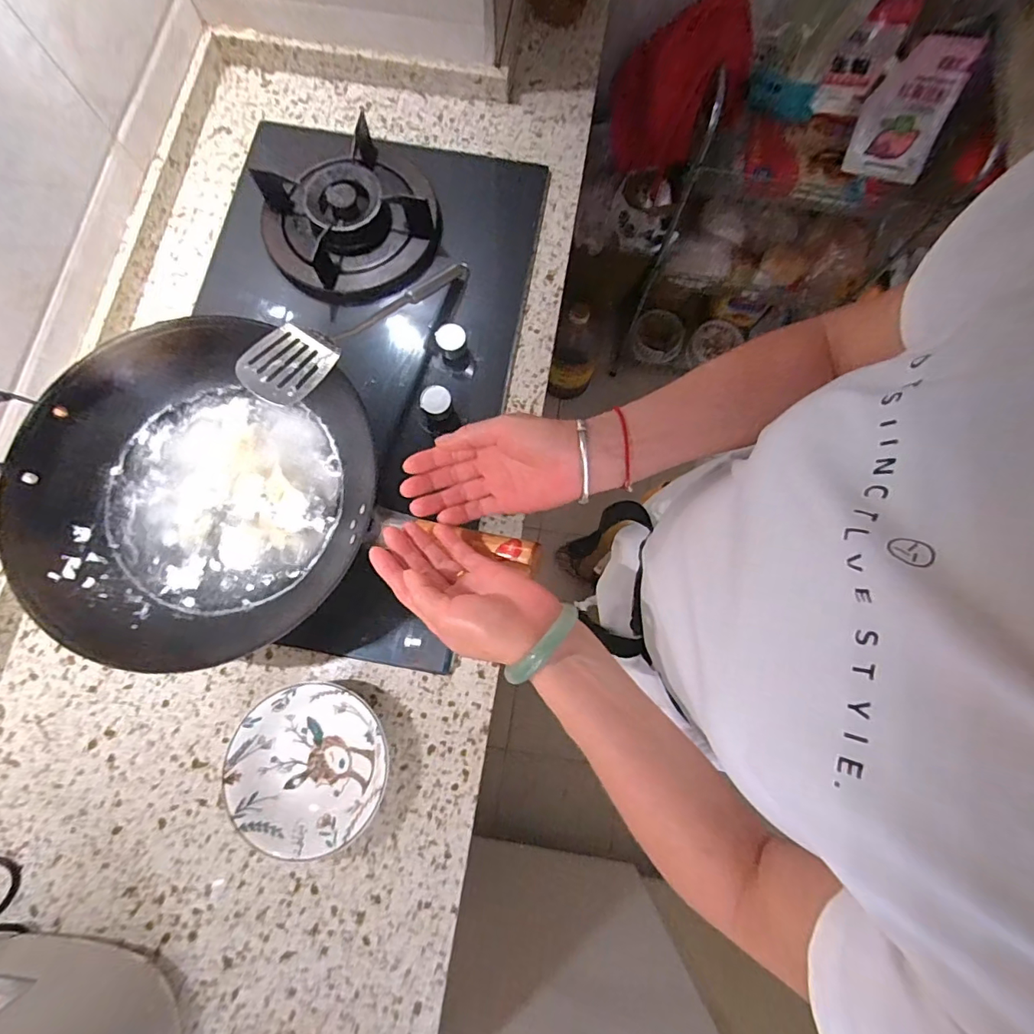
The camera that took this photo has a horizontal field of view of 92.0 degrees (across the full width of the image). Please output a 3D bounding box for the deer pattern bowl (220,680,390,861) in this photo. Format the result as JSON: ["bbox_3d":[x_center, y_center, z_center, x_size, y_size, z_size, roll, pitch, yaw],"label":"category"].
[{"bbox_3d":[-0.228,0.276,0.558,0.166,0.053,0.164,0,78,-1],"label":"deer pattern bowl"}]

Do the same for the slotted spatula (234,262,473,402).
[{"bbox_3d":[-0.171,-0.238,0.597,0.075,0.033,0.353,32,50,5],"label":"slotted spatula"}]

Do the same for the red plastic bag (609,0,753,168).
[{"bbox_3d":[0.305,-0.809,0.958,0.234,0.293,0.089,17,78,2],"label":"red plastic bag"}]

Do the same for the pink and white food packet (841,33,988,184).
[{"bbox_3d":[0.696,-0.724,0.886,0.147,0.012,0.210,12,117,-3],"label":"pink and white food packet"}]

